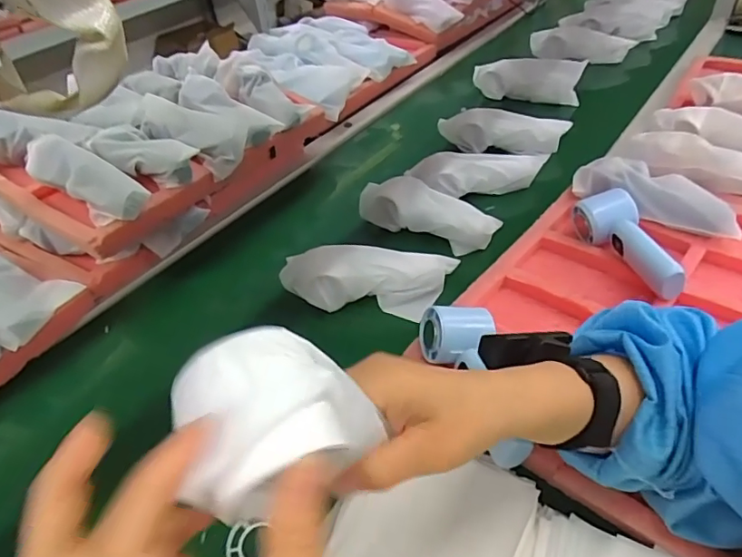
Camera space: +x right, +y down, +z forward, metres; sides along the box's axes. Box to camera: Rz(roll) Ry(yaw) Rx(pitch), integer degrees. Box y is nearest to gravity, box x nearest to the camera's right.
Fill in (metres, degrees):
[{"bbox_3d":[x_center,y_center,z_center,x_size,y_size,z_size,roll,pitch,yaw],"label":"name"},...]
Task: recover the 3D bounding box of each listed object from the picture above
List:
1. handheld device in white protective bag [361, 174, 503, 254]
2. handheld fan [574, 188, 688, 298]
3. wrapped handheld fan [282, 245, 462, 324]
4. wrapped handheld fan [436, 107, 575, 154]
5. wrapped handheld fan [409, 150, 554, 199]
[{"bbox_3d":[0.076,-0.088,0.681,0.192,0.050,0.065,22,51,30],"label":"handheld device in white protective bag"},{"bbox_3d":[0.280,-0.042,0.549,0.052,0.046,0.140,-18,43,-8],"label":"handheld fan"},{"bbox_3d":[-0.002,0.002,0.596,0.195,0.056,0.068,1,44,12],"label":"wrapped handheld fan"},{"bbox_3d":[0.213,-0.233,0.811,0.204,0.054,0.047,2,44,13],"label":"wrapped handheld fan"},{"bbox_3d":[0.153,-0.153,0.735,0.192,0.050,0.053,-14,43,-5],"label":"wrapped handheld fan"}]

